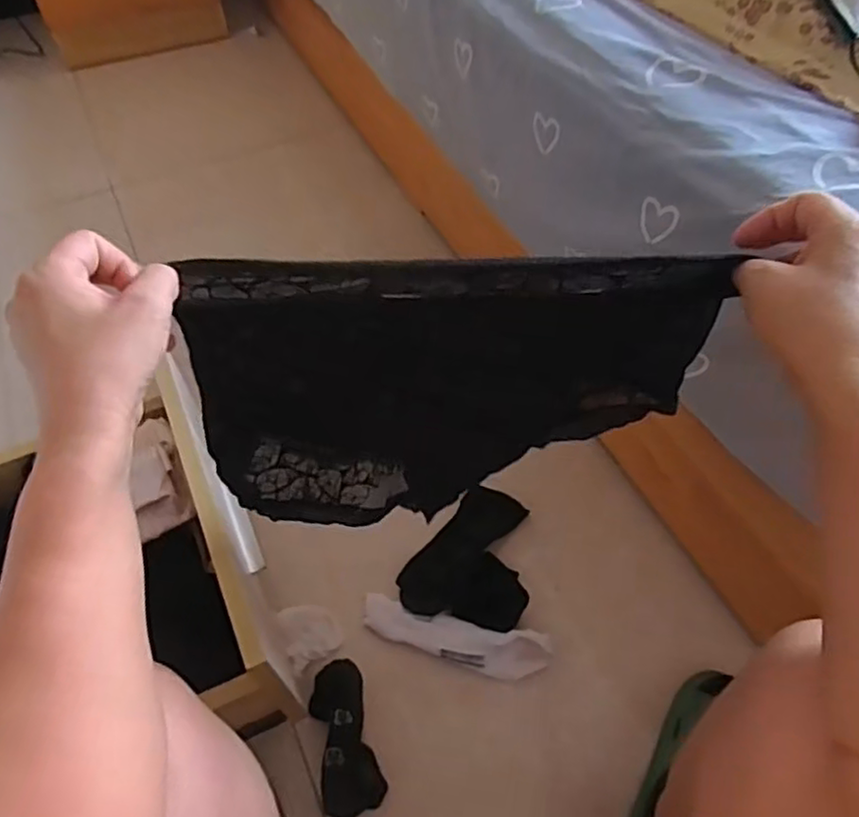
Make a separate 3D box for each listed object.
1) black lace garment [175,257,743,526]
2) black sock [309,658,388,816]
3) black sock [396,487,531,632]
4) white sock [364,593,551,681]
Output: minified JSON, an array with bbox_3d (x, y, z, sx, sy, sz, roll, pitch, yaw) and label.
[{"bbox_3d":[0.016,0.005,0.461,0.326,0.236,0.062,-2,53,0],"label":"black lace garment"},{"bbox_3d":[-0.091,0.340,0.684,0.062,0.041,0.152,-13,54,-8],"label":"black sock"},{"bbox_3d":[0.052,0.177,0.800,0.142,0.031,0.169,11,54,10],"label":"black sock"},{"bbox_3d":[0.026,0.259,0.745,0.218,0.026,0.053,14,55,11],"label":"white sock"}]

